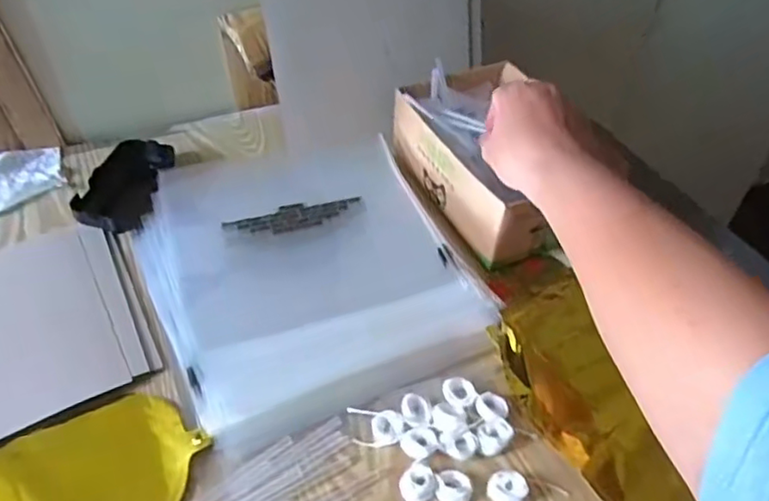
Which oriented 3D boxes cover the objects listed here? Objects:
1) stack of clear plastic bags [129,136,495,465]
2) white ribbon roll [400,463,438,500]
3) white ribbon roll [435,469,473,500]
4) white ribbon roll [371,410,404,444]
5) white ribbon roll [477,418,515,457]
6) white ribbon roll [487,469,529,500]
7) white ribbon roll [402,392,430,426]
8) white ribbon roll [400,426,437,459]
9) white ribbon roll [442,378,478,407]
[{"bbox_3d":[-0.058,0.013,0.463,0.217,0.030,0.237,-17,48,-19],"label":"stack of clear plastic bags"},{"bbox_3d":[0.021,0.139,0.364,0.021,0.012,0.021,2,45,-2],"label":"white ribbon roll"},{"bbox_3d":[0.041,0.142,0.363,0.021,0.011,0.020,2,45,-2],"label":"white ribbon roll"},{"bbox_3d":[0.002,0.113,0.387,0.019,0.008,0.021,13,46,9],"label":"white ribbon roll"},{"bbox_3d":[0.069,0.117,0.382,0.024,0.009,0.019,-16,48,-18],"label":"white ribbon roll"},{"bbox_3d":[0.073,0.143,0.363,0.022,0.010,0.021,2,45,-2],"label":"white ribbon roll"},{"bbox_3d":[0.020,0.104,0.394,0.018,0.009,0.021,6,45,2],"label":"white ribbon roll"},{"bbox_3d":[0.022,0.119,0.379,0.021,0.007,0.020,2,45,-2],"label":"white ribbon roll"},{"bbox_3d":[0.050,0.094,0.405,0.023,0.005,0.020,20,47,16],"label":"white ribbon roll"}]

